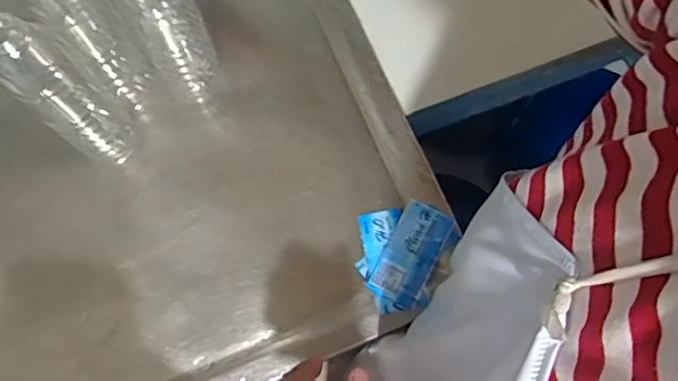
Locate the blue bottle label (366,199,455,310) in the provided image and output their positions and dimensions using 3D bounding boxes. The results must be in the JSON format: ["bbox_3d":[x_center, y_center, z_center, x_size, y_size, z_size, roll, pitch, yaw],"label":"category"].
[{"bbox_3d":[0.071,0.060,0.569,0.054,0.012,0.098,25,74,7],"label":"blue bottle label"}]

